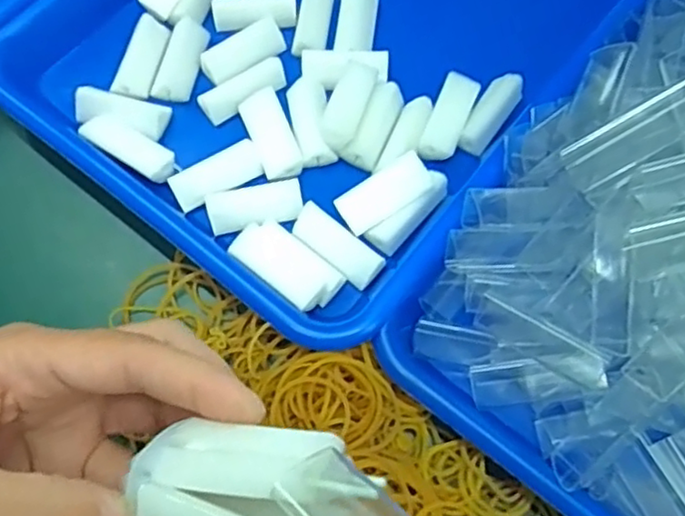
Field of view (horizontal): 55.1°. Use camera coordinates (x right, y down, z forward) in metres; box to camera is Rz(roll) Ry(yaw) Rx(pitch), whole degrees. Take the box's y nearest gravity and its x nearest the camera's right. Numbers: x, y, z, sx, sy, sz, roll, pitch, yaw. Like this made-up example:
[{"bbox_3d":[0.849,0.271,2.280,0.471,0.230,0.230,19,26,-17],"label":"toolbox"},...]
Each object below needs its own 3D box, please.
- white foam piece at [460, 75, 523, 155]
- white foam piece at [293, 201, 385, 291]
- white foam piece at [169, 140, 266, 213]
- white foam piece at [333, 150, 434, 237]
[{"bbox_3d":[0.077,-0.075,0.340,0.017,0.010,0.048,34,71,11],"label":"white foam piece"},{"bbox_3d":[-0.003,-0.005,0.310,0.046,0.014,0.016,36,71,12],"label":"white foam piece"},{"bbox_3d":[-0.062,-0.041,0.326,0.045,0.009,0.020,-25,71,-12],"label":"white foam piece"},{"bbox_3d":[0.020,-0.030,0.312,0.045,0.009,0.019,-32,72,4],"label":"white foam piece"}]

